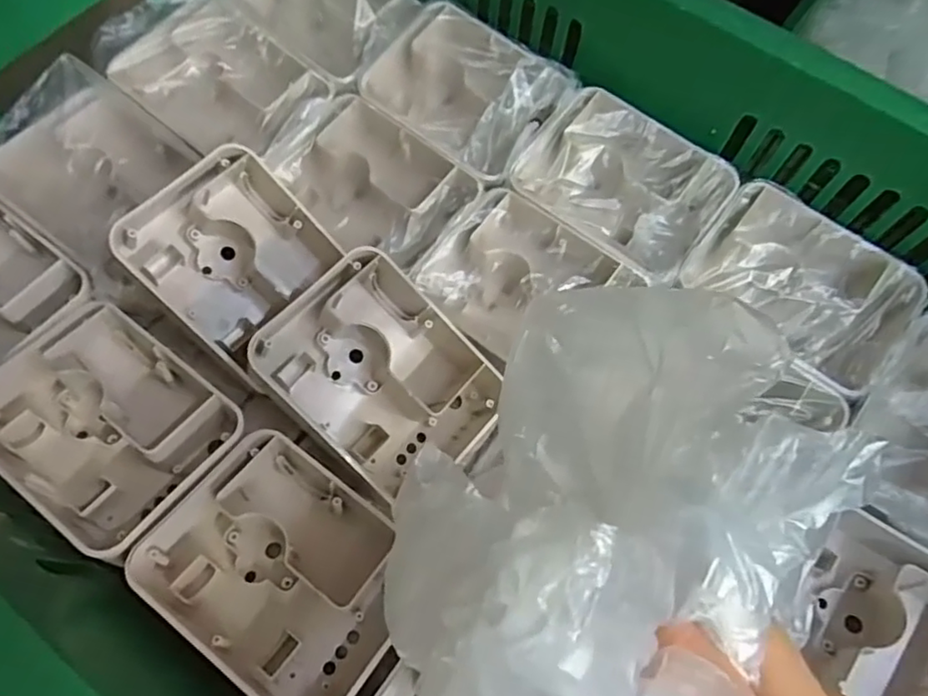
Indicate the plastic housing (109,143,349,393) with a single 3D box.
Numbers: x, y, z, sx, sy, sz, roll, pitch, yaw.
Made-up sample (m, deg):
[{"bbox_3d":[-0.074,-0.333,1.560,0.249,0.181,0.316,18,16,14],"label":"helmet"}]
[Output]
[{"bbox_3d":[-0.145,-0.060,0.401,0.118,0.047,0.116,44,66,-19],"label":"plastic housing"}]

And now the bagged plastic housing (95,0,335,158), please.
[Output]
[{"bbox_3d":[-0.168,-0.183,0.432,0.136,0.052,0.105,40,71,14],"label":"bagged plastic housing"}]

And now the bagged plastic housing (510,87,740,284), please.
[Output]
[{"bbox_3d":[0.106,-0.107,0.423,0.128,0.046,0.095,38,70,13],"label":"bagged plastic housing"}]

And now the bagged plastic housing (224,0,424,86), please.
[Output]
[{"bbox_3d":[-0.106,-0.256,0.469,0.133,0.041,0.111,32,69,11],"label":"bagged plastic housing"}]

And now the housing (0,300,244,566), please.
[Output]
[{"bbox_3d":[-0.194,0.046,0.344,0.131,0.042,0.104,35,69,12],"label":"housing"}]

